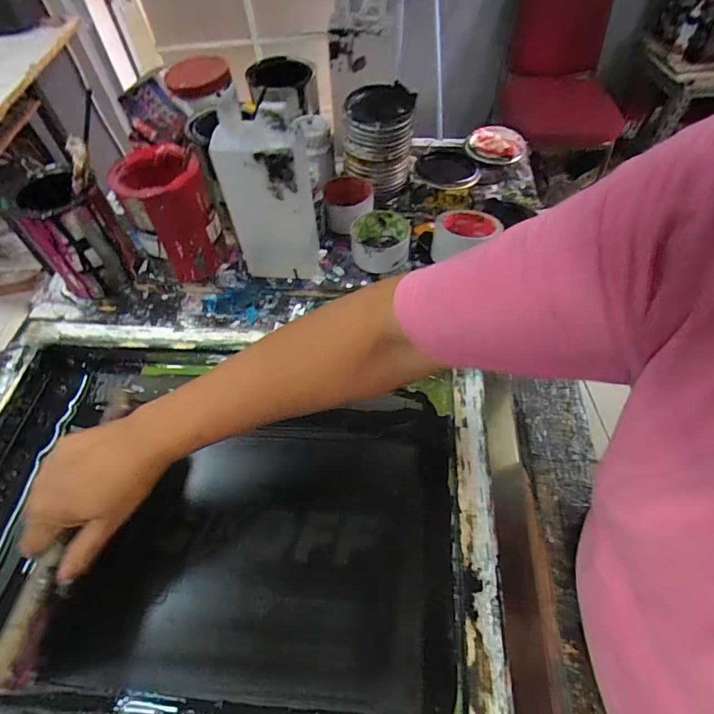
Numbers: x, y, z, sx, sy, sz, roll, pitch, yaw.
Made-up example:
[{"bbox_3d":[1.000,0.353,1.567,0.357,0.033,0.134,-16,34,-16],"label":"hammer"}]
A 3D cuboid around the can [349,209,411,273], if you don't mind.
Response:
[{"bbox_3d":[0.034,-0.163,0.614,0.083,0.050,0.080,-1,56,1],"label":"can"}]

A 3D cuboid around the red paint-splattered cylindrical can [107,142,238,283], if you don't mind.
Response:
[{"bbox_3d":[-0.238,-0.183,0.582,0.106,0.150,0.096,-23,59,-11],"label":"red paint-splattered cylindrical can"}]

